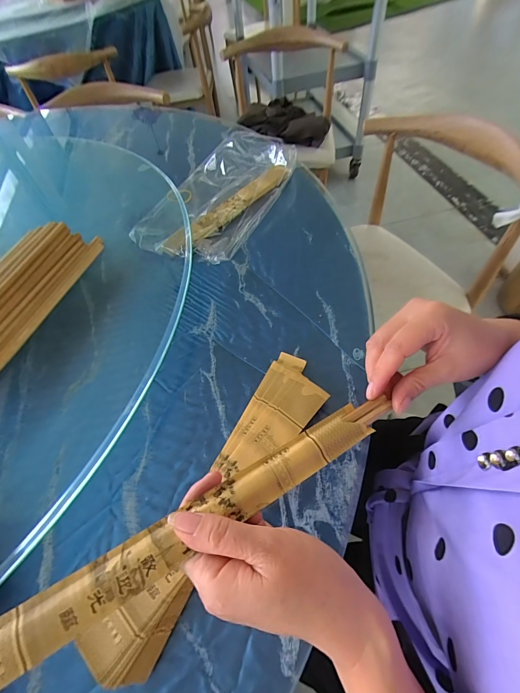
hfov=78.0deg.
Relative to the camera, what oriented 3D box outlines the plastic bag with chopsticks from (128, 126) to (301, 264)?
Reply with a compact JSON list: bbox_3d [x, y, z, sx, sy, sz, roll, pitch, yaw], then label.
[{"bbox_3d":[-0.067,-0.247,0.512,0.182,0.047,0.293,18,60,18],"label":"plastic bag with chopsticks"}]

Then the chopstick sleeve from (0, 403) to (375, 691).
[{"bbox_3d":[-0.036,0.108,0.197,0.256,0.005,0.028,-26,57,-20],"label":"chopstick sleeve"}]

